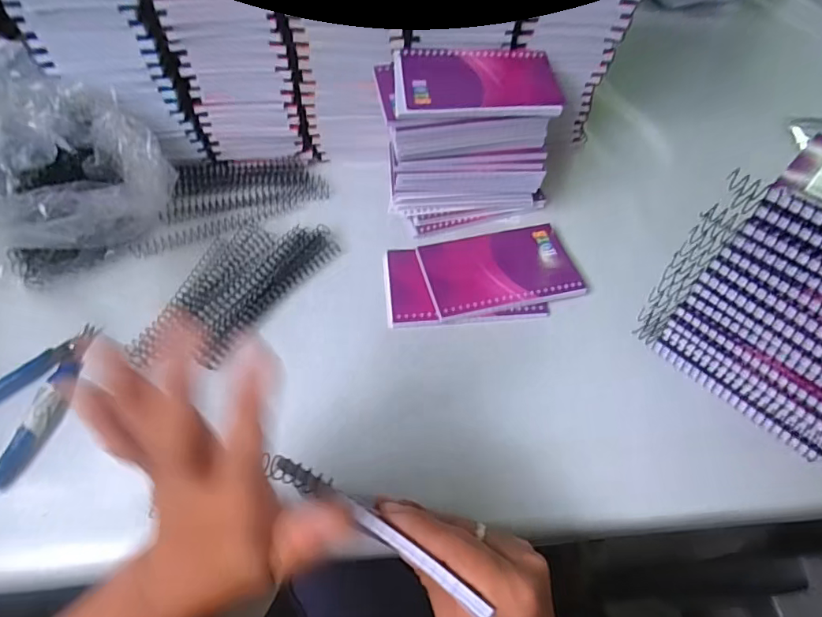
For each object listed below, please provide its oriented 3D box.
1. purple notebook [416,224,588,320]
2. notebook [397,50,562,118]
[{"bbox_3d":[0.077,-0.034,0.432,0.129,0.010,0.080,-12,58,-9],"label":"purple notebook"},{"bbox_3d":[0.054,-0.190,0.412,0.134,0.011,0.081,-1,58,-1],"label":"notebook"}]

